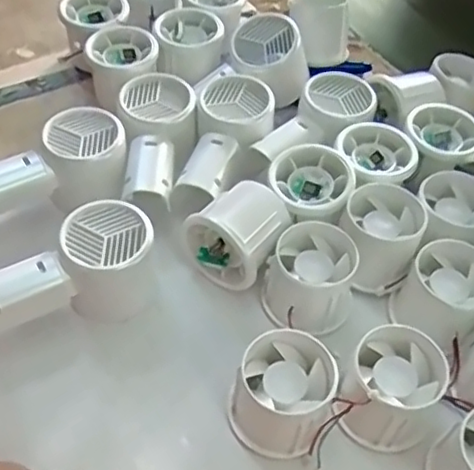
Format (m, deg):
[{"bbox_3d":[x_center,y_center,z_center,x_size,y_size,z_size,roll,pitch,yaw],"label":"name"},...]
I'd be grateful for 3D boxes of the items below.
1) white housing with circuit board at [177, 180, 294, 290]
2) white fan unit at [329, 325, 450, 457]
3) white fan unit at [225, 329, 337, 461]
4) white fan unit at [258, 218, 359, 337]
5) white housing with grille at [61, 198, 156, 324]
[{"bbox_3d":[0.003,0.001,0.424,0.058,0.046,0.055,-32,59,-26],"label":"white housing with circuit board"},{"bbox_3d":[0.086,0.085,0.364,0.056,0.044,0.059,27,54,17],"label":"white fan unit"},{"bbox_3d":[0.026,0.087,0.357,0.051,0.046,0.052,30,55,19],"label":"white fan unit"},{"bbox_3d":[0.046,0.026,0.408,0.056,0.045,0.055,17,52,10],"label":"white fan unit"},{"bbox_3d":[-0.079,0.017,0.405,0.052,0.051,0.055,2,51,-2],"label":"white housing with grille"}]

